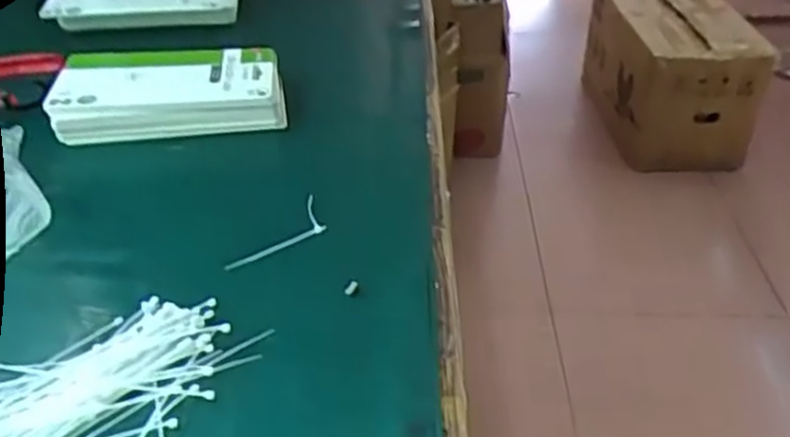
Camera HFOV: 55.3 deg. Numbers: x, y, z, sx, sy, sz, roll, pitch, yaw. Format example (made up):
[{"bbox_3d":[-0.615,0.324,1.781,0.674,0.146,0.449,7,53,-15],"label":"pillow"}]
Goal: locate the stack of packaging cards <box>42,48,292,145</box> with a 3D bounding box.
[{"bbox_3d":[-0.192,-0.109,0.651,0.187,0.040,0.106,-6,37,-7],"label":"stack of packaging cards"}]

